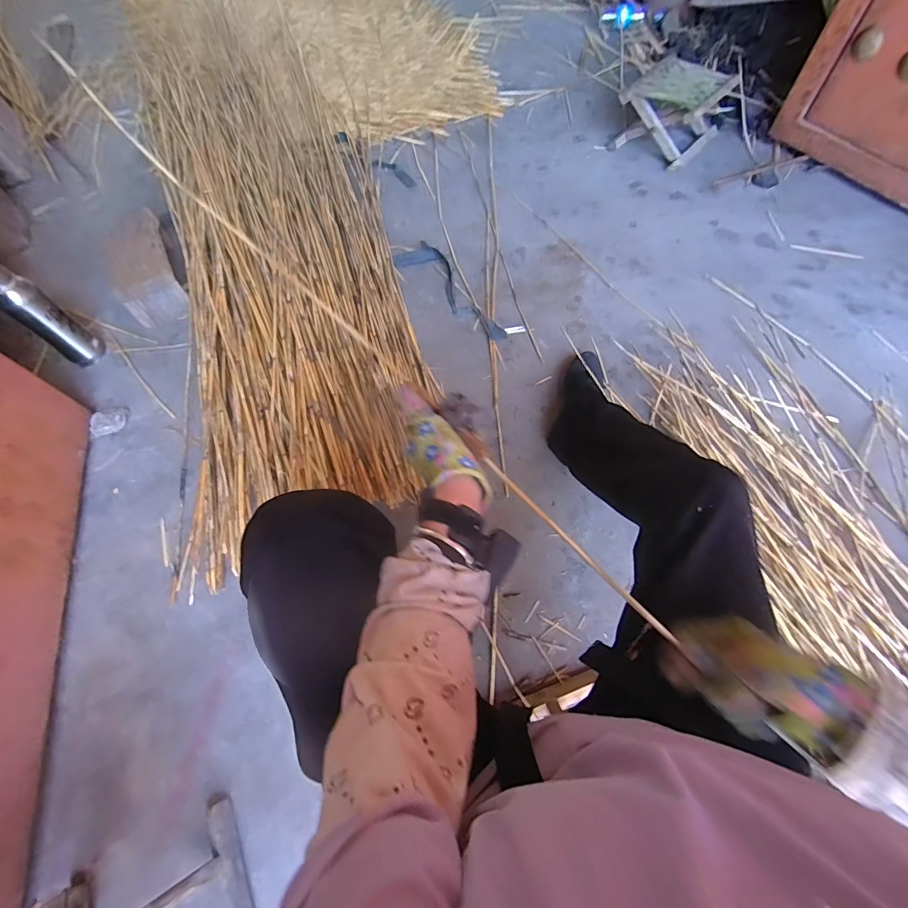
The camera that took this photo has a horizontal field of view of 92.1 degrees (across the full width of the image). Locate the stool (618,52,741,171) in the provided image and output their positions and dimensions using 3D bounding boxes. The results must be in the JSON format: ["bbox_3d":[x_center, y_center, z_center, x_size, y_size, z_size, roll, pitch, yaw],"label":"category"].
[{"bbox_3d":[0.649,-1.025,1.296,0.250,0.157,0.247,40,73,18],"label":"stool"}]

